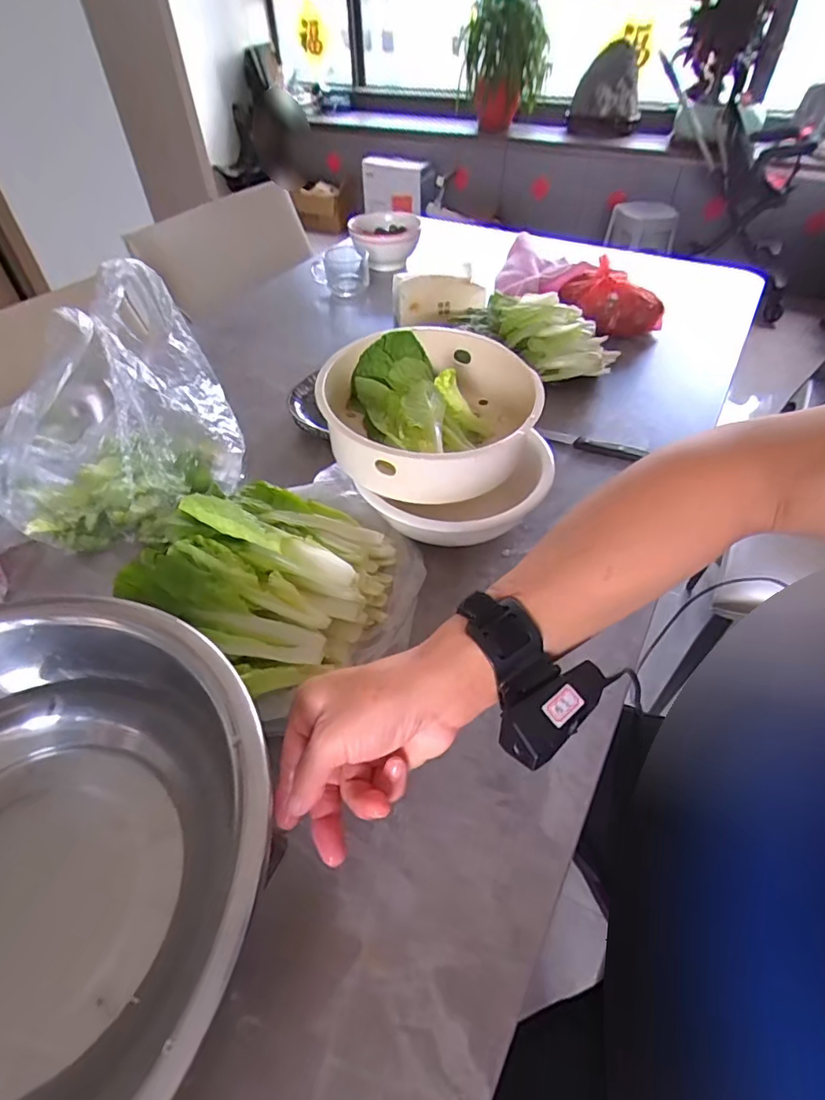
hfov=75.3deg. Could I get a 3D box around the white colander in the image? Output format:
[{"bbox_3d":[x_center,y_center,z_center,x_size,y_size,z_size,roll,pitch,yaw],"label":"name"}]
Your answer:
[{"bbox_3d":[0.015,-0.135,0.524,0.202,0.073,0.197,15,50,15],"label":"white colander"}]

